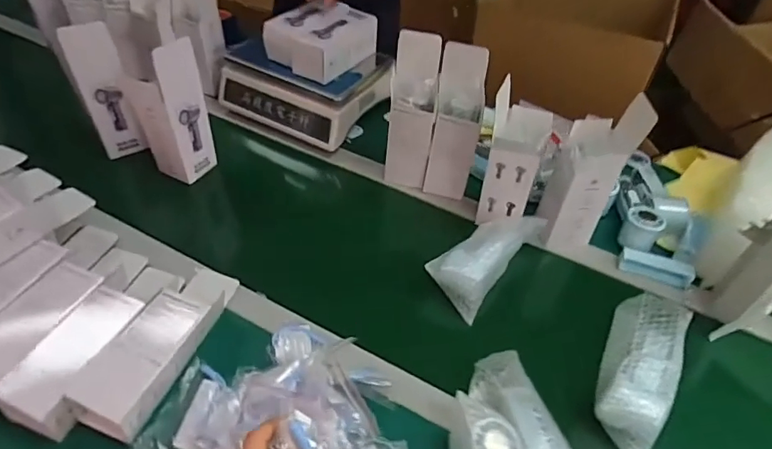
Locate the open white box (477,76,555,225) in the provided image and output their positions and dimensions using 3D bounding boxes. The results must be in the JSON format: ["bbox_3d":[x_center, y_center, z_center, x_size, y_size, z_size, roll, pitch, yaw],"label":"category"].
[{"bbox_3d":[0.193,-0.100,0.767,0.089,0.214,0.081,15,48,11],"label":"open white box"}]

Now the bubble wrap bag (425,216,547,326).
[{"bbox_3d":[0.157,0.040,0.755,0.085,0.059,0.203,35,55,26],"label":"bubble wrap bag"}]

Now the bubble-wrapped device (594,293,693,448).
[{"bbox_3d":[0.324,0.181,0.638,0.079,0.057,0.209,25,51,18],"label":"bubble-wrapped device"}]

